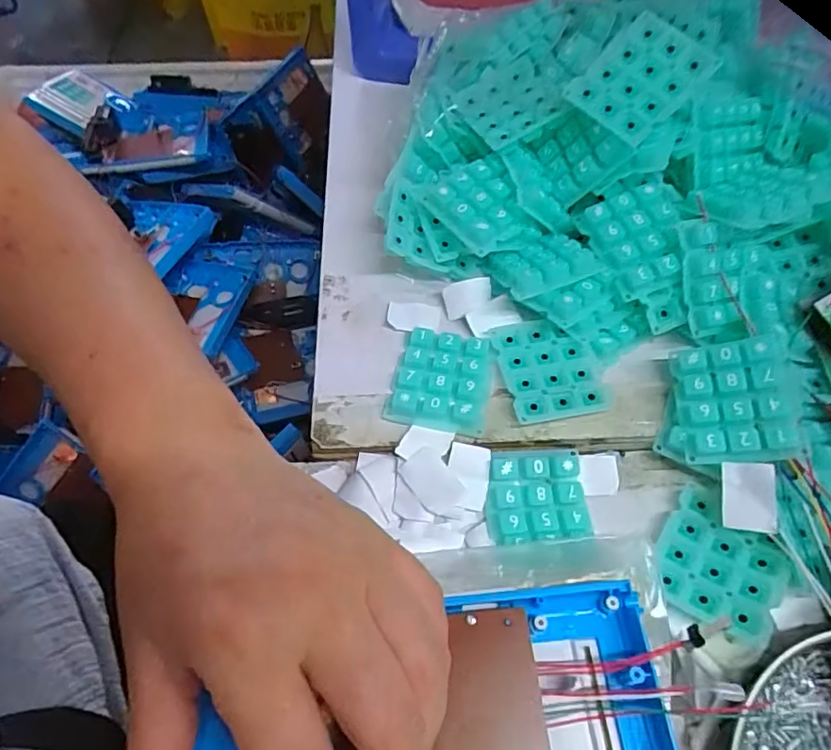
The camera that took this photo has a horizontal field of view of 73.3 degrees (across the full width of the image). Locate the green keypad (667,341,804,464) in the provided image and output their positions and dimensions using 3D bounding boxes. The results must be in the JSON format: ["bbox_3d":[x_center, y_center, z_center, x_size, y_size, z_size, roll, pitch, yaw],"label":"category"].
[{"bbox_3d":[0.148,0.012,0.261,0.046,0.007,0.055,-9,67,28],"label":"green keypad"}]

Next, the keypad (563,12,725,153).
[{"bbox_3d":[0.119,-0.156,0.292,0.064,0.010,0.050,-46,71,5],"label":"keypad"}]

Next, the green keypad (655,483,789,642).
[{"bbox_3d":[0.135,0.081,0.247,0.048,0.004,0.057,21,57,31],"label":"green keypad"}]

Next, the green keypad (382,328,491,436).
[{"bbox_3d":[0.013,0.002,0.286,0.048,0.011,0.054,11,60,8],"label":"green keypad"}]

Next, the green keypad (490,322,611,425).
[{"bbox_3d":[0.070,-0.005,0.288,0.049,0.004,0.055,-12,59,-6],"label":"green keypad"}]

